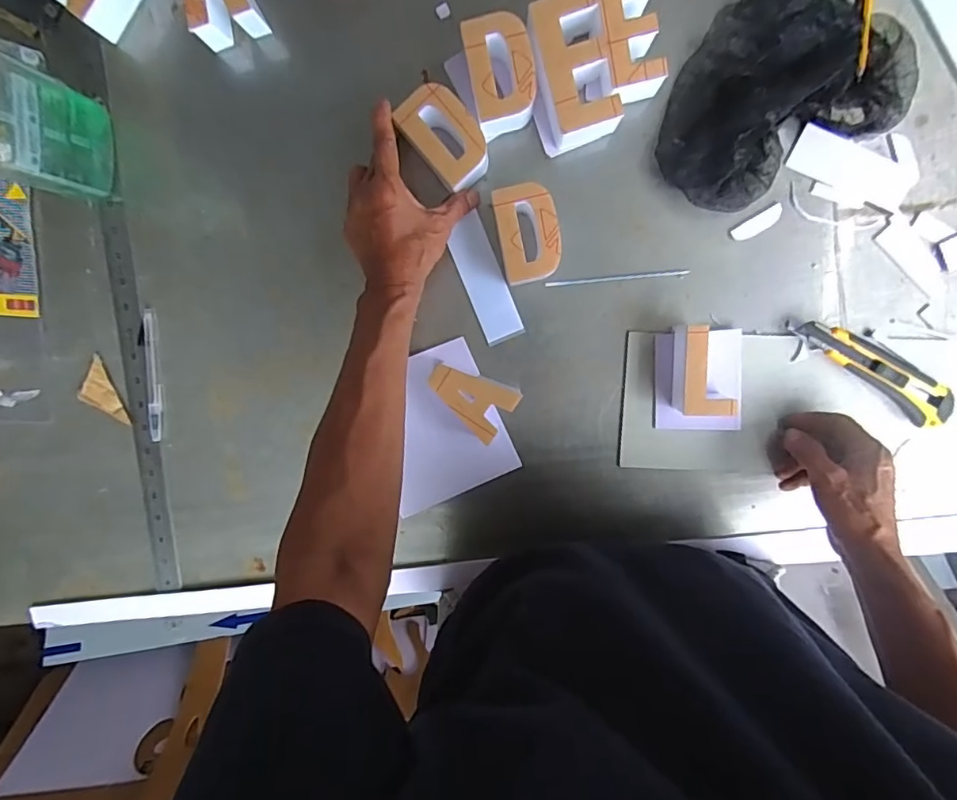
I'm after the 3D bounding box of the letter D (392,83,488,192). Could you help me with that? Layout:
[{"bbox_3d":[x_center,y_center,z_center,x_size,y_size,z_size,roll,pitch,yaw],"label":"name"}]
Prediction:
[{"bbox_3d":[-0.029,-0.236,0.480,0.051,0.038,0.089,-39,94,7],"label":"letter D"}]

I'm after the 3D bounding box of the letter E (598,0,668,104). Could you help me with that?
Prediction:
[{"bbox_3d":[0.133,-0.311,0.463,0.050,0.048,0.091,-13,97,5],"label":"letter E"}]

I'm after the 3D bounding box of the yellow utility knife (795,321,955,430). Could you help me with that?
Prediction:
[{"bbox_3d":[0.380,-0.032,0.504,0.156,0.023,0.038,36,98,-2],"label":"yellow utility knife"}]

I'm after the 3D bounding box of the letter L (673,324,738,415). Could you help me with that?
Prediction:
[{"bbox_3d":[0.210,-0.030,0.497,0.045,0.050,0.085,-5,98,4],"label":"letter L"}]

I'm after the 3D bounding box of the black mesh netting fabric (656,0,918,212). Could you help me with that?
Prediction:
[{"bbox_3d":[0.263,-0.283,0.465,0.229,0.037,0.165,-29,96,6],"label":"black mesh netting fabric"}]

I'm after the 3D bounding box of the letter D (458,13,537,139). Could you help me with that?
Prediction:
[{"bbox_3d":[0.020,-0.290,0.473,0.053,0.050,0.083,-12,97,5],"label":"letter D"}]

